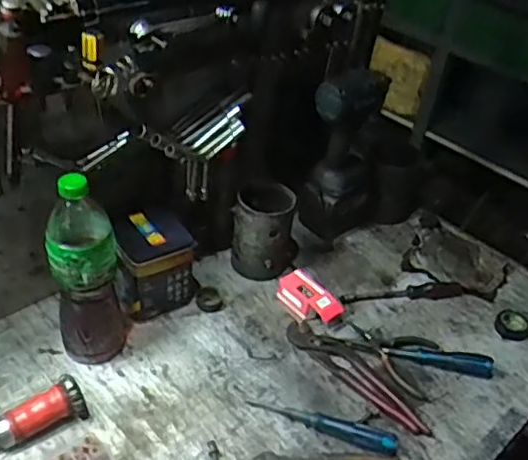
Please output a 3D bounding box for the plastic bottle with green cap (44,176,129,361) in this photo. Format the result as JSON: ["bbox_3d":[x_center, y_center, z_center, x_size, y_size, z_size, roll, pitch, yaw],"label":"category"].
[{"bbox_3d":[-0.222,0.047,0.766,0.087,0.270,0.094,-3,39,-12],"label":"plastic bottle with green cap"}]

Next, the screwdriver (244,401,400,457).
[{"bbox_3d":[0.075,0.241,0.771,0.188,0.027,0.030,16,39,11],"label":"screwdriver"}]

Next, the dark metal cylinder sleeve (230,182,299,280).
[{"bbox_3d":[0.002,0.000,0.969,0.103,0.137,0.102,9,38,3],"label":"dark metal cylinder sleeve"}]

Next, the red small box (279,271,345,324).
[{"bbox_3d":[0.065,0.106,0.926,0.055,0.042,0.105,-25,48,-34],"label":"red small box"}]

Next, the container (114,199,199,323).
[{"bbox_3d":[-0.162,0.048,0.887,0.113,0.127,0.112,-23,47,-33],"label":"container"}]

